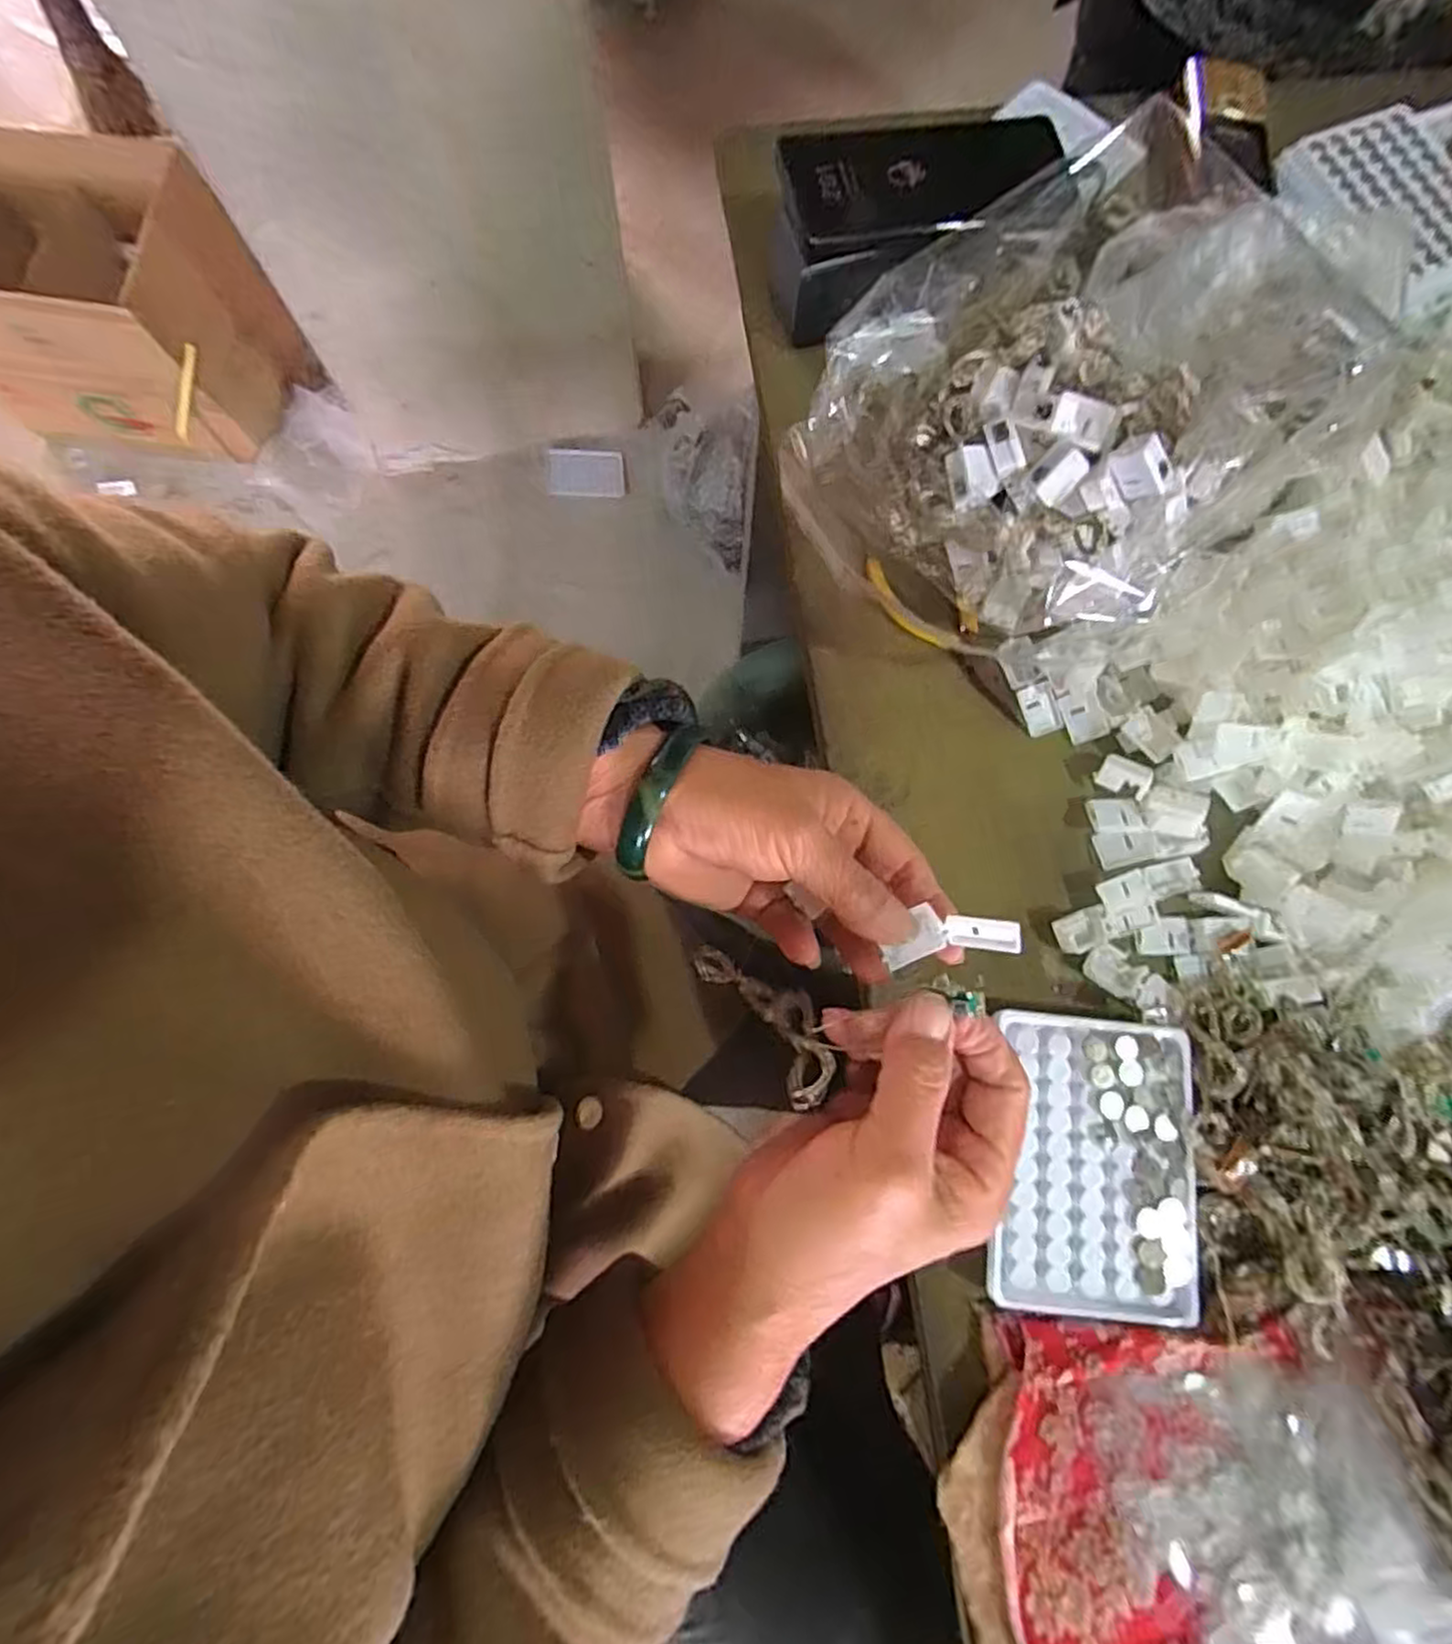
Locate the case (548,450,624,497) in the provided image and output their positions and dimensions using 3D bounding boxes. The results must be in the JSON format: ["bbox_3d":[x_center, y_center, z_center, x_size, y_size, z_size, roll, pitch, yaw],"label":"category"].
[{"bbox_3d":[-0.242,-0.602,1.241,0.126,0.015,0.087,-5,78,-1],"label":"case"}]

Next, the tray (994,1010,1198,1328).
[{"bbox_3d":[0.176,0.162,0.339,0.091,0.009,0.131,5,78,1],"label":"tray"}]

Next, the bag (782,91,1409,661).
[{"bbox_3d":[0.180,-0.198,0.367,0.246,0.116,0.188,-43,81,-9],"label":"bag"}]

